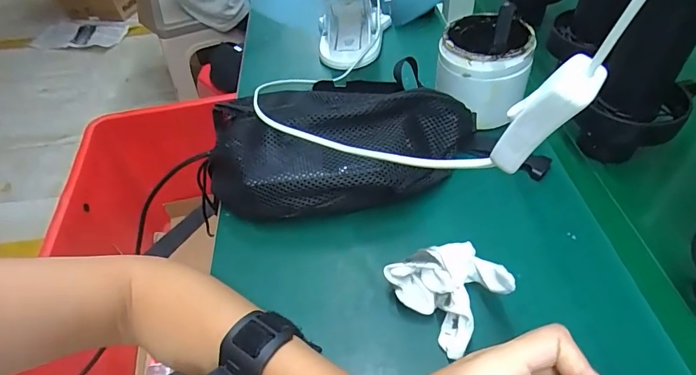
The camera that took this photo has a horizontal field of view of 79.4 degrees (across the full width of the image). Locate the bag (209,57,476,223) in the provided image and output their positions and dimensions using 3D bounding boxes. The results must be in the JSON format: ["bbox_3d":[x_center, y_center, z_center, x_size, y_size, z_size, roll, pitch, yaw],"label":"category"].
[{"bbox_3d":[-0.011,-0.037,0.407,0.269,0.083,0.133,-3,47,4],"label":"bag"}]

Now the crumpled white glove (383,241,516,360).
[{"bbox_3d":[0.077,0.074,0.320,0.069,0.043,0.074,-32,52,-21],"label":"crumpled white glove"}]

